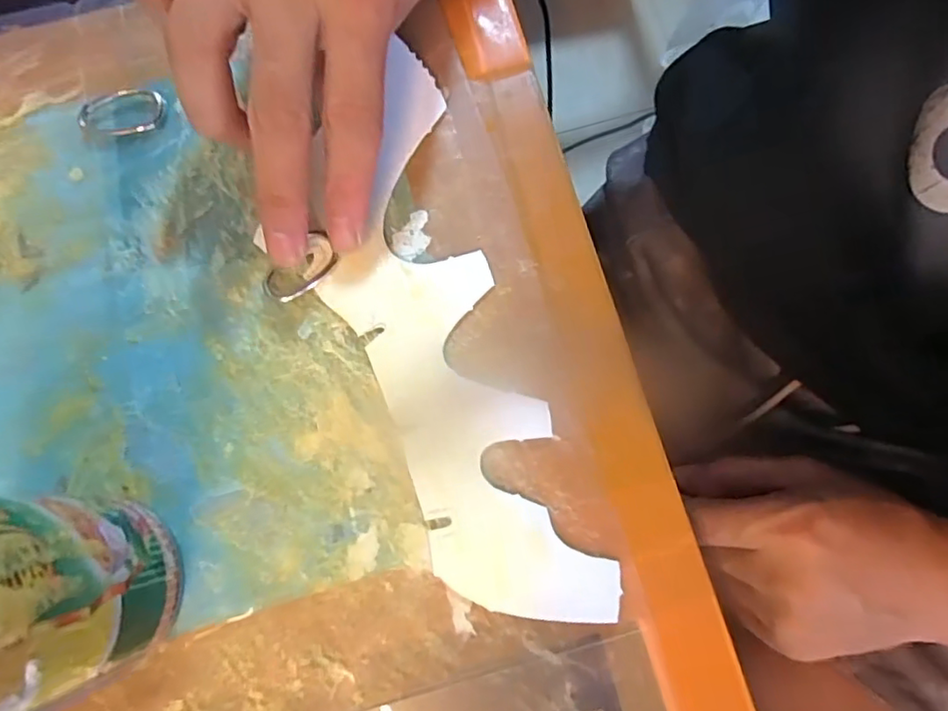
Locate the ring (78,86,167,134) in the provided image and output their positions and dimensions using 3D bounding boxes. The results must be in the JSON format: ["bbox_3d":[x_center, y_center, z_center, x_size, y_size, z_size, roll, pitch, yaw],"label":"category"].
[{"bbox_3d":[-0.146,-0.101,0.248,0.033,0.004,0.021,-10,78,-2],"label":"ring"}]

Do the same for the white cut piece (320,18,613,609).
[{"bbox_3d":[-0.015,-0.009,0.230,0.062,0.006,0.224,-19,79,-6],"label":"white cut piece"}]

